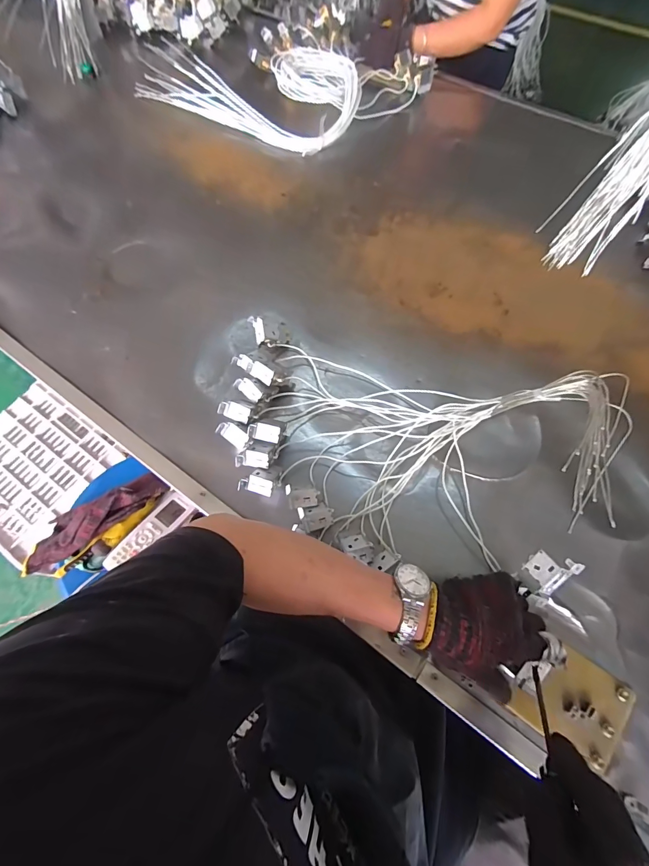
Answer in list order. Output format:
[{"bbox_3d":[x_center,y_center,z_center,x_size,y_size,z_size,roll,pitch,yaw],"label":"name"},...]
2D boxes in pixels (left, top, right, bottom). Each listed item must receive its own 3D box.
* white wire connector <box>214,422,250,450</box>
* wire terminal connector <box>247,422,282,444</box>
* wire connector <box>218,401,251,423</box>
[{"bbox_3d":[-0.125,0.002,0.518,0.043,0.014,0.023,38,81,-8],"label":"white wire connector"},{"bbox_3d":[-0.082,-0.001,0.512,0.041,0.013,0.022,11,66,4],"label":"wire terminal connector"},{"bbox_3d":[-0.127,-0.031,0.534,0.043,0.012,0.023,23,75,-16],"label":"wire connector"}]

